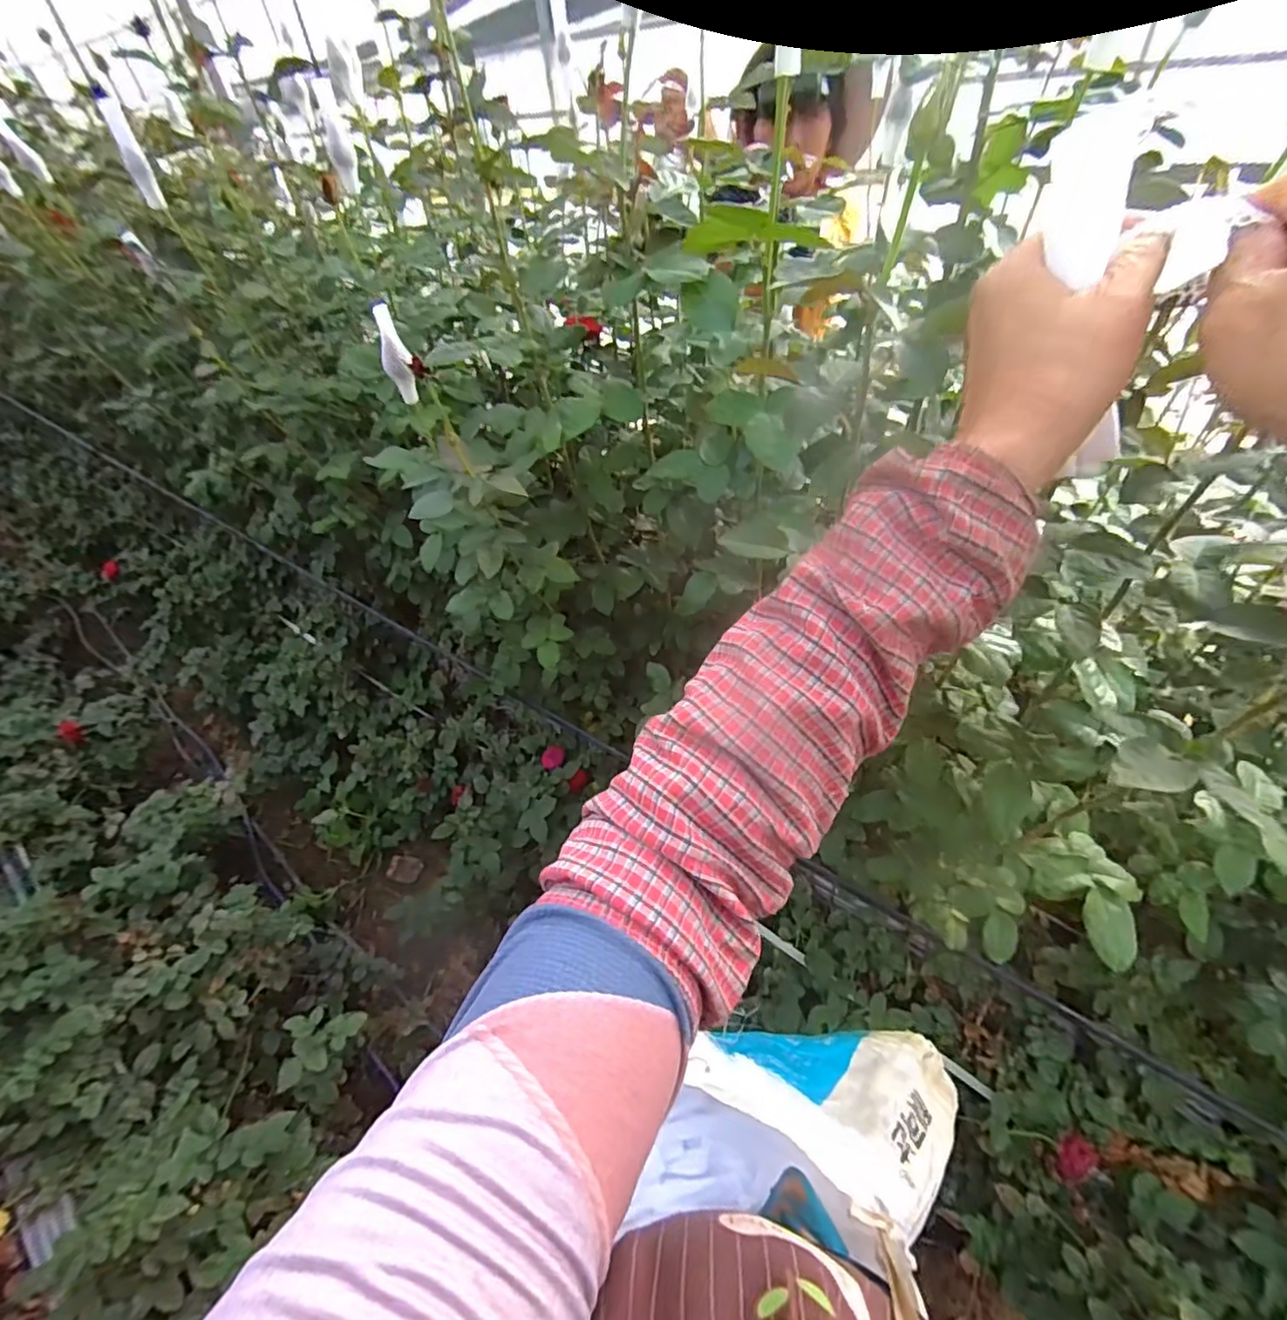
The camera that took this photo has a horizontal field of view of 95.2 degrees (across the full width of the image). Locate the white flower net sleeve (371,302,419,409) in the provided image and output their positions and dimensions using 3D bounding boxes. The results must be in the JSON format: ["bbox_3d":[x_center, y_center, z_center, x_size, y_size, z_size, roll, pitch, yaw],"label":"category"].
[{"bbox_3d":[-0.271,-0.334,0.643,0.031,0.098,0.025,-17,44,-15],"label":"white flower net sleeve"}]

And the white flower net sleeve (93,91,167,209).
[{"bbox_3d":[-0.622,-0.615,0.713,0.024,0.107,0.031,-24,46,-22],"label":"white flower net sleeve"}]

